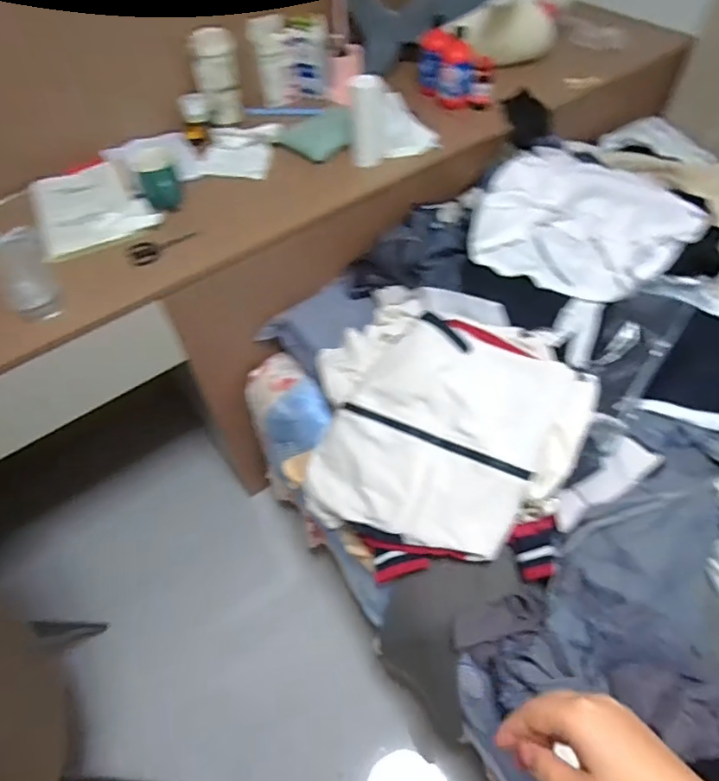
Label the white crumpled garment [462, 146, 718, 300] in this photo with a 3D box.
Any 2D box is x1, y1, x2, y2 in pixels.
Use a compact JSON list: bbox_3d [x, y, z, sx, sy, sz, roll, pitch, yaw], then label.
[{"bbox_3d":[0.371,-0.327,0.967,0.358,0.064,0.405,-26,56,-17],"label":"white crumpled garment"}]

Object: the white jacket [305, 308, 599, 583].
[{"bbox_3d":[0.122,0.060,0.885,0.439,0.231,0.405,16,55,14],"label":"white jacket"}]

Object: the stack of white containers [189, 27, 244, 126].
[{"bbox_3d":[-0.312,-0.701,1.185,0.079,0.162,0.090,-1,53,1],"label":"stack of white containers"}]

